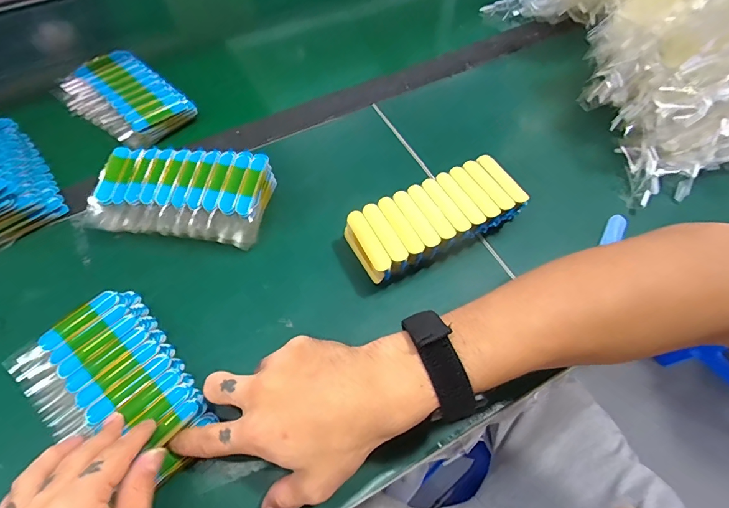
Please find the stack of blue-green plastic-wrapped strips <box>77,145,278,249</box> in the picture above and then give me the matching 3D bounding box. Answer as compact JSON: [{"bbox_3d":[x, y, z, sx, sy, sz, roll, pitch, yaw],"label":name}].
[{"bbox_3d":[-0.173,-0.055,0.384,0.160,0.041,0.088,5,61,2],"label":"stack of blue-green plastic-wrapped strips"}]

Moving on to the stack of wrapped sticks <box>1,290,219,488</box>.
[{"bbox_3d":[-0.188,0.103,0.302,0.097,0.025,0.152,-38,70,-20],"label":"stack of wrapped sticks"}]

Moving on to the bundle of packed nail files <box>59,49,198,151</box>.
[{"bbox_3d":[-0.278,-0.184,0.466,0.163,0.018,0.096,39,67,17],"label":"bundle of packed nail files"}]

